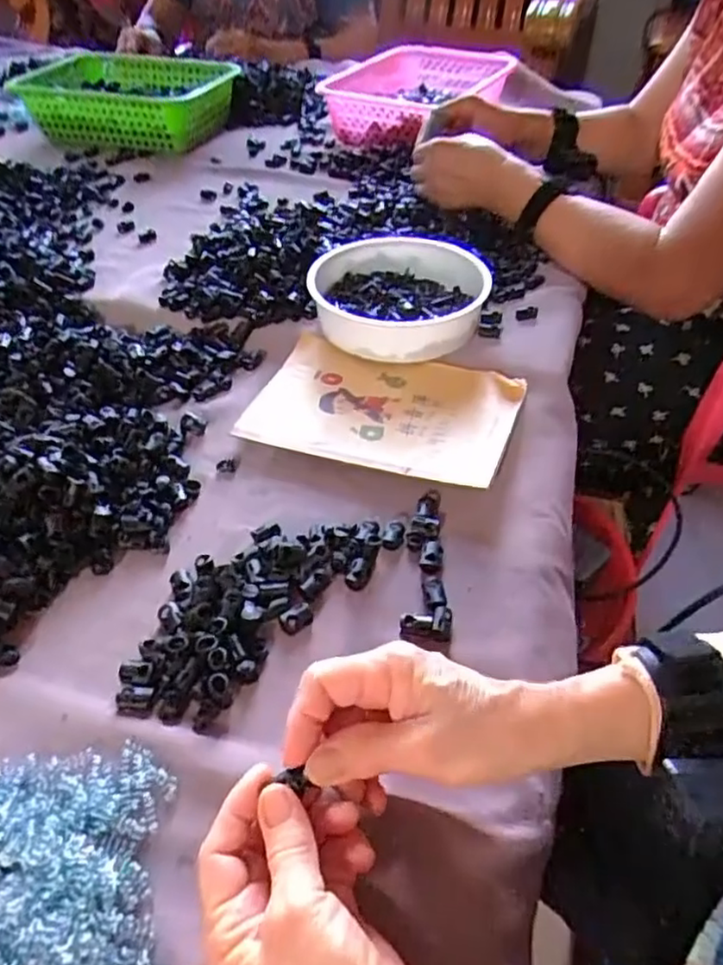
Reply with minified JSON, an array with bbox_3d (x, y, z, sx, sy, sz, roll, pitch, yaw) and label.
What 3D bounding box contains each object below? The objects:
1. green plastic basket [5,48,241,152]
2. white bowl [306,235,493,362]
[{"bbox_3d":[-0.361,-0.572,0.994,0.332,0.098,0.198,15,47,15],"label":"green plastic basket"},{"bbox_3d":[0.034,-0.172,0.617,0.156,0.050,0.165,0,45,0],"label":"white bowl"}]

